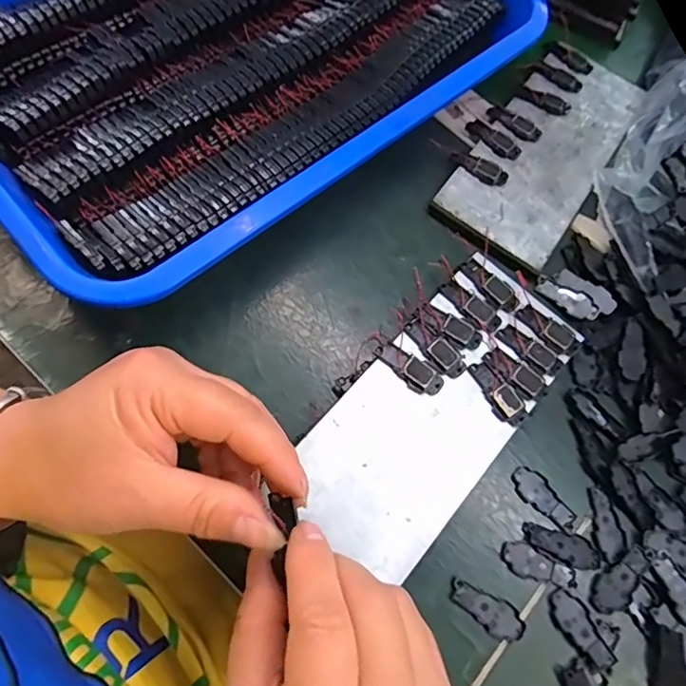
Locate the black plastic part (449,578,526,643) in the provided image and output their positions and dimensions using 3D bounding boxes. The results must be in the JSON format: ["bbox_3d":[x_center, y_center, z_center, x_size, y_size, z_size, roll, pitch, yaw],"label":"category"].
[{"bbox_3d":[0.071,0.132,0.259,0.040,0.005,0.016,28,69,4],"label":"black plastic part"}]

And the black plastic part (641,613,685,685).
[{"bbox_3d":[0.163,0.159,0.259,0.022,0.013,0.043,1,70,-6],"label":"black plastic part"}]

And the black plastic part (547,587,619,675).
[{"bbox_3d":[0.118,0.140,0.260,0.017,0.005,0.038,-34,77,-17],"label":"black plastic part"}]

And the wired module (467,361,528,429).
[{"bbox_3d":[0.083,0.026,0.281,0.015,0.004,0.038,-30,76,-16],"label":"wired module"}]

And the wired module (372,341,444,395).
[{"bbox_3d":[0.035,0.014,0.282,0.039,0.006,0.015,37,70,7],"label":"wired module"}]

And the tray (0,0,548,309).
[{"bbox_3d":[-0.068,-0.200,0.341,0.369,0.055,0.266,-40,79,-18],"label":"tray"}]

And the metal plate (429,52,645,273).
[{"bbox_3d":[0.139,-0.134,0.354,0.078,0.007,0.187,35,70,6],"label":"metal plate"}]

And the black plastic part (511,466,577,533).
[{"bbox_3d":[0.107,0.083,0.281,0.016,0.004,0.039,-35,78,-17],"label":"black plastic part"}]

